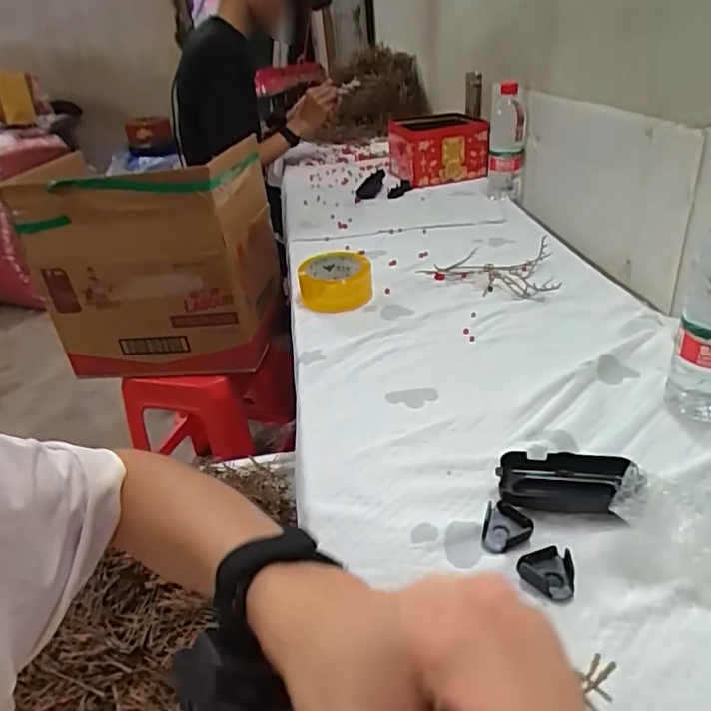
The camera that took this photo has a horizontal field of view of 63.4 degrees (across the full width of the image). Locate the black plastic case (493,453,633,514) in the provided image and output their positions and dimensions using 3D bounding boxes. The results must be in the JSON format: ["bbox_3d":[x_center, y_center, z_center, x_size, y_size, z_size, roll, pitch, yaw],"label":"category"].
[{"bbox_3d":[0.169,0.106,0.474,0.097,0.026,0.047,2,31,15],"label":"black plastic case"}]

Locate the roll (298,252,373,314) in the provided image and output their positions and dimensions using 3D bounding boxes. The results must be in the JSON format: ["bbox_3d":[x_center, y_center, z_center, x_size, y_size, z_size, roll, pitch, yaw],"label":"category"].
[{"bbox_3d":[-0.029,-0.110,0.862,0.106,0.053,0.106,-5,30,3],"label":"roll"}]

